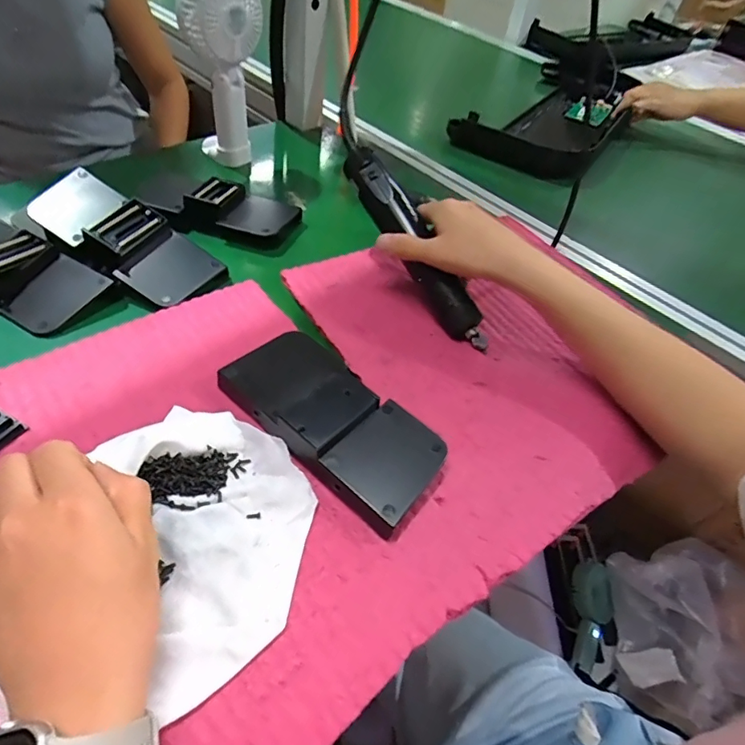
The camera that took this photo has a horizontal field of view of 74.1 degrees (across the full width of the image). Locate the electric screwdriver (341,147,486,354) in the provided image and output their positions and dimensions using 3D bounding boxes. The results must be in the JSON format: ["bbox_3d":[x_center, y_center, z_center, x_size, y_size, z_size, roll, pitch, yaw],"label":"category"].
[{"bbox_3d":[0.039,-0.114,0.444,0.034,0.030,0.214,-27,80,-24],"label":"electric screwdriver"}]

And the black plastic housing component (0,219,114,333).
[{"bbox_3d":[-0.305,-0.093,0.418,0.155,0.035,0.068,29,50,16],"label":"black plastic housing component"}]

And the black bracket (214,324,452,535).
[{"bbox_3d":[-0.028,0.028,0.341,0.159,0.025,0.072,36,52,22],"label":"black bracket"}]

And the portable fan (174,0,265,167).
[{"bbox_3d":[-0.161,-0.327,0.544,0.081,0.190,0.051,-3,49,-12],"label":"portable fan"}]

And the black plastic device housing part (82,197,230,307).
[{"bbox_3d":[-0.193,-0.104,0.436,0.104,0.013,0.072,41,58,-2],"label":"black plastic device housing part"}]

